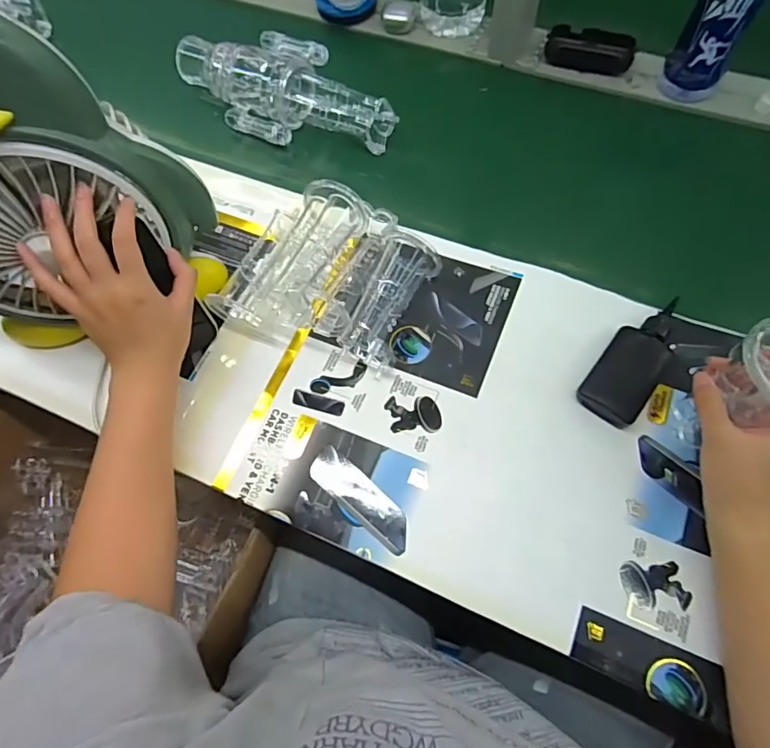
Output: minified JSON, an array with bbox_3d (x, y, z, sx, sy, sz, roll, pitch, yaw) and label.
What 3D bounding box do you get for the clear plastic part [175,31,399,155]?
[{"bbox_3d":[-0.132,-0.360,0.627,0.298,0.054,0.118,28,72,13],"label":"clear plastic part"}]

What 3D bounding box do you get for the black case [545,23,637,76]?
[{"bbox_3d":[0.270,-0.430,0.660,0.112,0.029,0.051,10,69,6],"label":"black case"}]

